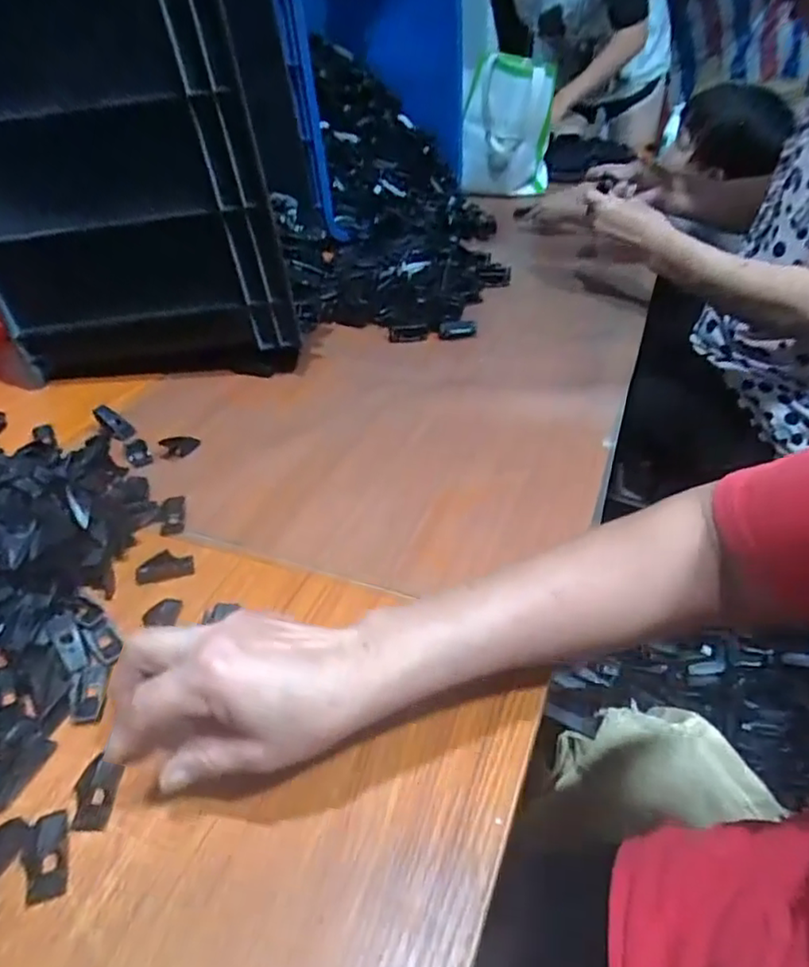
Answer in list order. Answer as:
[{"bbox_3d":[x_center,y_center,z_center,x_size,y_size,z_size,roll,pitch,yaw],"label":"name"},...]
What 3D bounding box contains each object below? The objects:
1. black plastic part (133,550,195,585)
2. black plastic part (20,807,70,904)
[{"bbox_3d":[-0.182,0.062,0.469,0.042,0.014,0.018,-7,40,-7],"label":"black plastic part"},{"bbox_3d":[-0.182,0.188,0.315,0.020,0.004,0.040,-16,42,-17],"label":"black plastic part"}]

